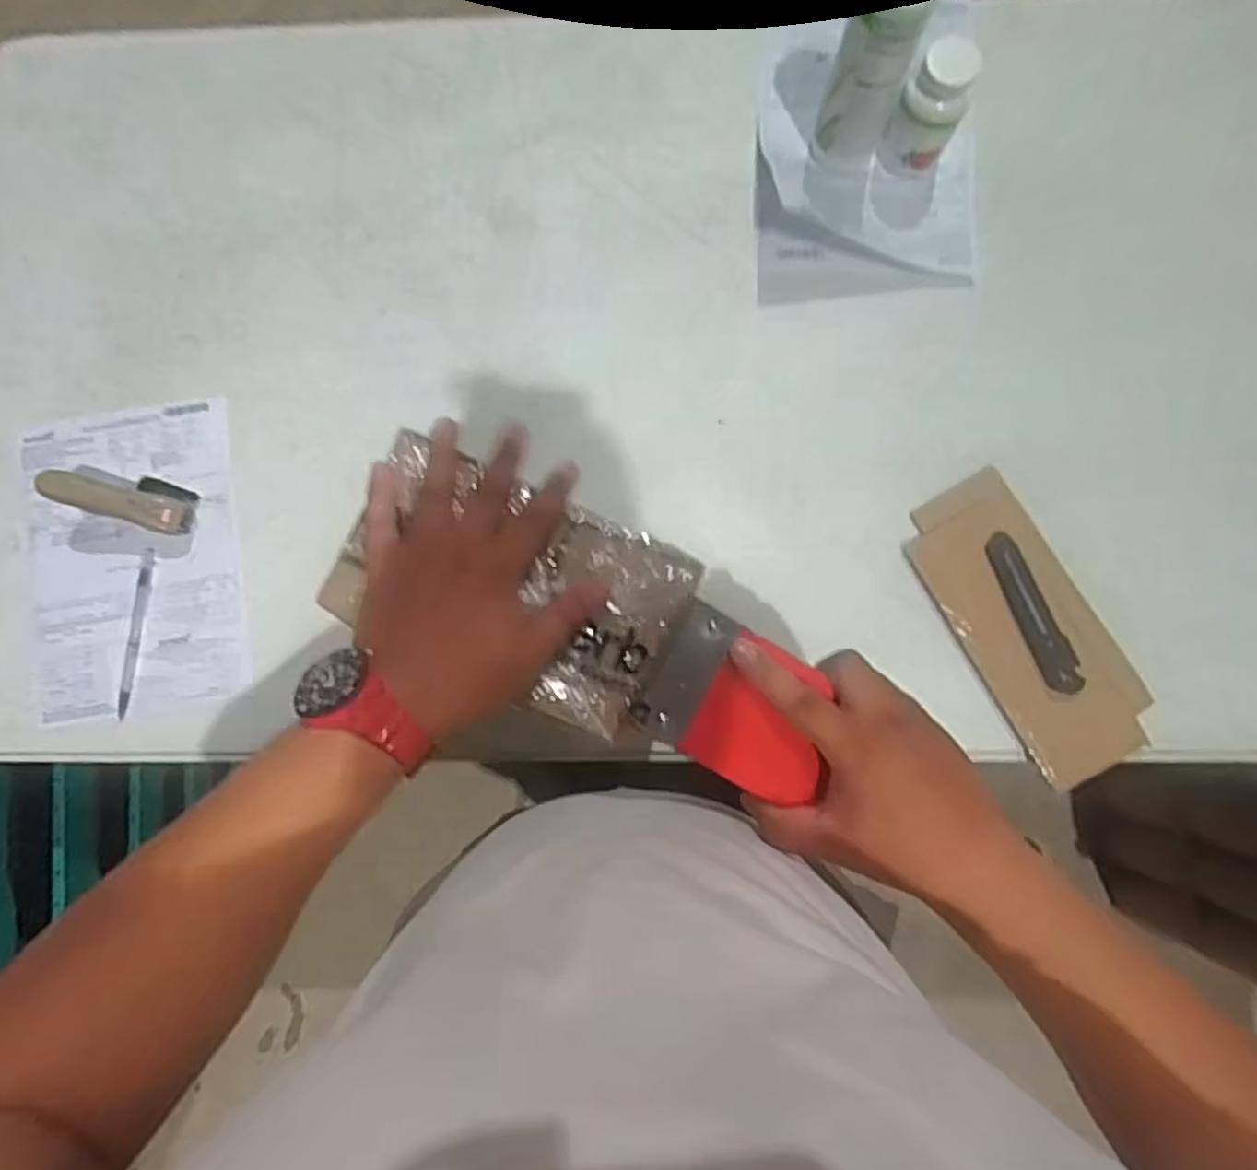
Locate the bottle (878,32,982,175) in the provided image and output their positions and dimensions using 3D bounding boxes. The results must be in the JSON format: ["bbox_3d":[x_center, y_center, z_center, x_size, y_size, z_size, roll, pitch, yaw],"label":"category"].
[{"bbox_3d":[0.268,-0.422,0.670,0.058,0.108,0.061,0,83,2],"label":"bottle"}]

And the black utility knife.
[{"bbox_3d":[0.355,0.023,0.649,0.029,0.014,0.146,-20,83,-1],"label":"black utility knife"}]

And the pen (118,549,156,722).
[{"bbox_3d":[-0.464,0.046,0.699,0.014,0.008,0.157,8,83,3],"label":"pen"}]

